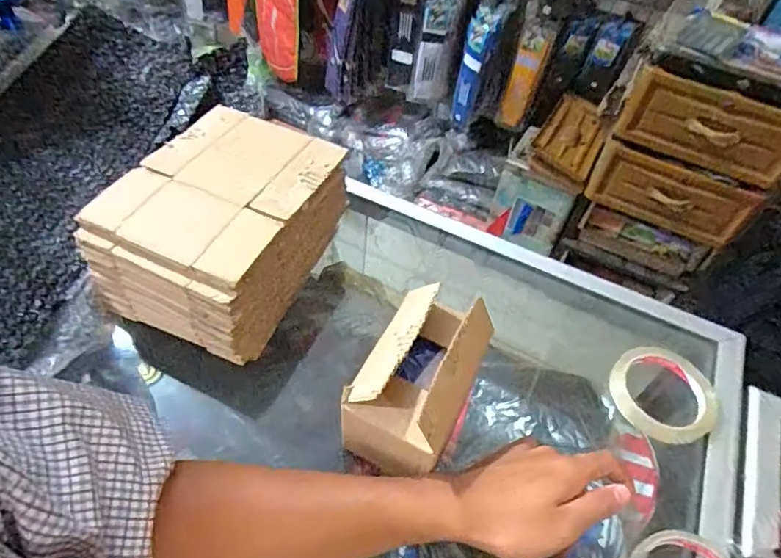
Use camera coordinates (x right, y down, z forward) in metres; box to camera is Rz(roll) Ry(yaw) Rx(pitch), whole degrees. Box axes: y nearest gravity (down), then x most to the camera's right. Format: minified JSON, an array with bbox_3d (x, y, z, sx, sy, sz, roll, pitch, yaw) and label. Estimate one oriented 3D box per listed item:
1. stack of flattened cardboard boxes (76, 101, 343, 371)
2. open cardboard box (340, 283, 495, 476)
[{"bbox_3d":[-0.162,-0.053,0.524,0.162,0.110,0.208,22,52,12],"label":"stack of flattened cardboard boxes"},{"bbox_3d":[0.024,0.082,0.434,0.084,0.091,0.129,23,52,12],"label":"open cardboard box"}]

